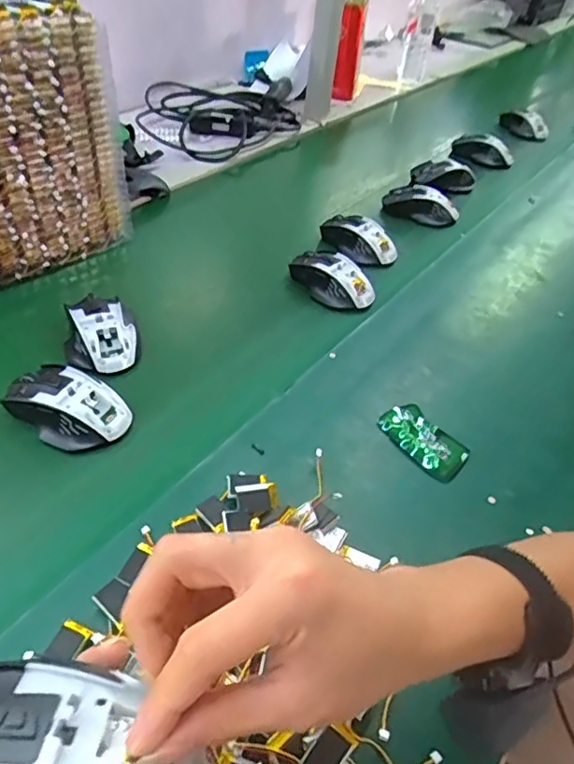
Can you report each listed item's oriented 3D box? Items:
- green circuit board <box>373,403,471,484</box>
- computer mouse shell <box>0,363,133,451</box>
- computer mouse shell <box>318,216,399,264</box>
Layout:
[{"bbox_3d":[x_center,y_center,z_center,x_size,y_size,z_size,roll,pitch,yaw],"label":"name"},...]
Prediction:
[{"bbox_3d":[0.128,0.052,0.533,0.051,0.010,0.086,-22,50,-30],"label":"green circuit board"},{"bbox_3d":[-0.199,0.019,0.518,0.105,0.032,0.067,27,45,18],"label":"computer mouse shell"},{"bbox_3d":[0.100,-0.202,0.800,0.060,0.036,0.115,-18,49,-27],"label":"computer mouse shell"}]

